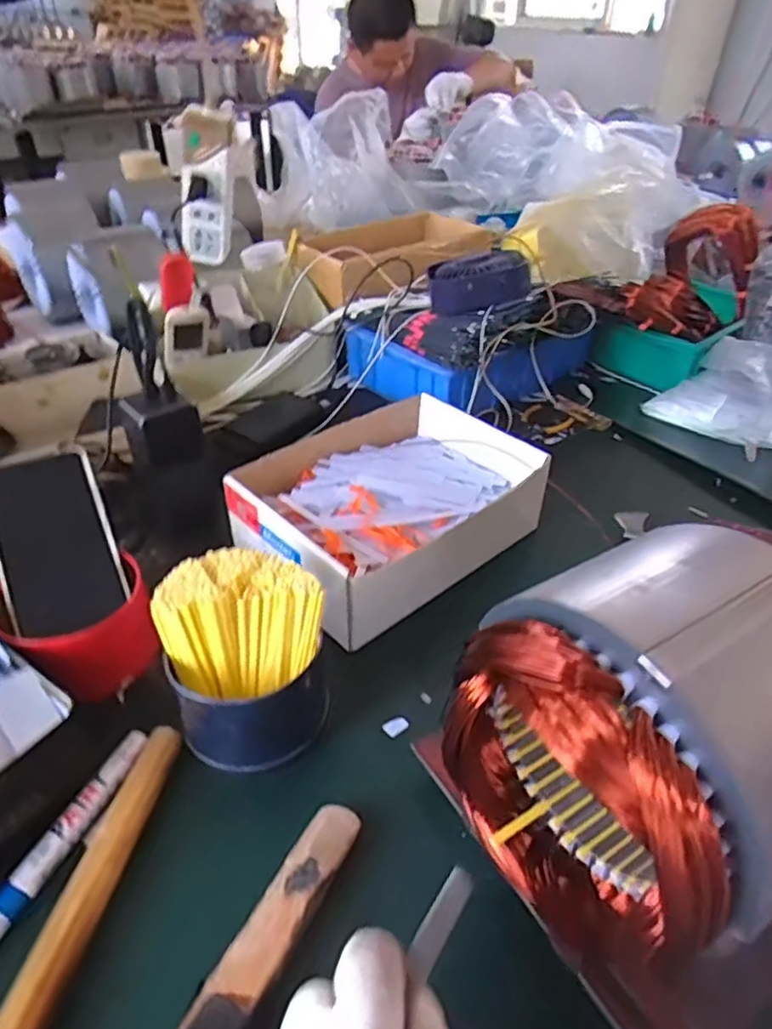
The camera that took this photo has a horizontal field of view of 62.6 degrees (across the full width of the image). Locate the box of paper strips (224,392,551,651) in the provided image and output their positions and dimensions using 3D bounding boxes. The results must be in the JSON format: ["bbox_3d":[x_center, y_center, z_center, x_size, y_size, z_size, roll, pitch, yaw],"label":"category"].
[{"bbox_3d":[0.005,-0.012,0.576,0.252,0.079,0.190,-29,47,-33],"label":"box of paper strips"}]

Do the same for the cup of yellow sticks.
[{"bbox_3d":[-0.089,0.089,0.413,0.100,0.086,0.106,1,38,-1],"label":"cup of yellow sticks"}]

